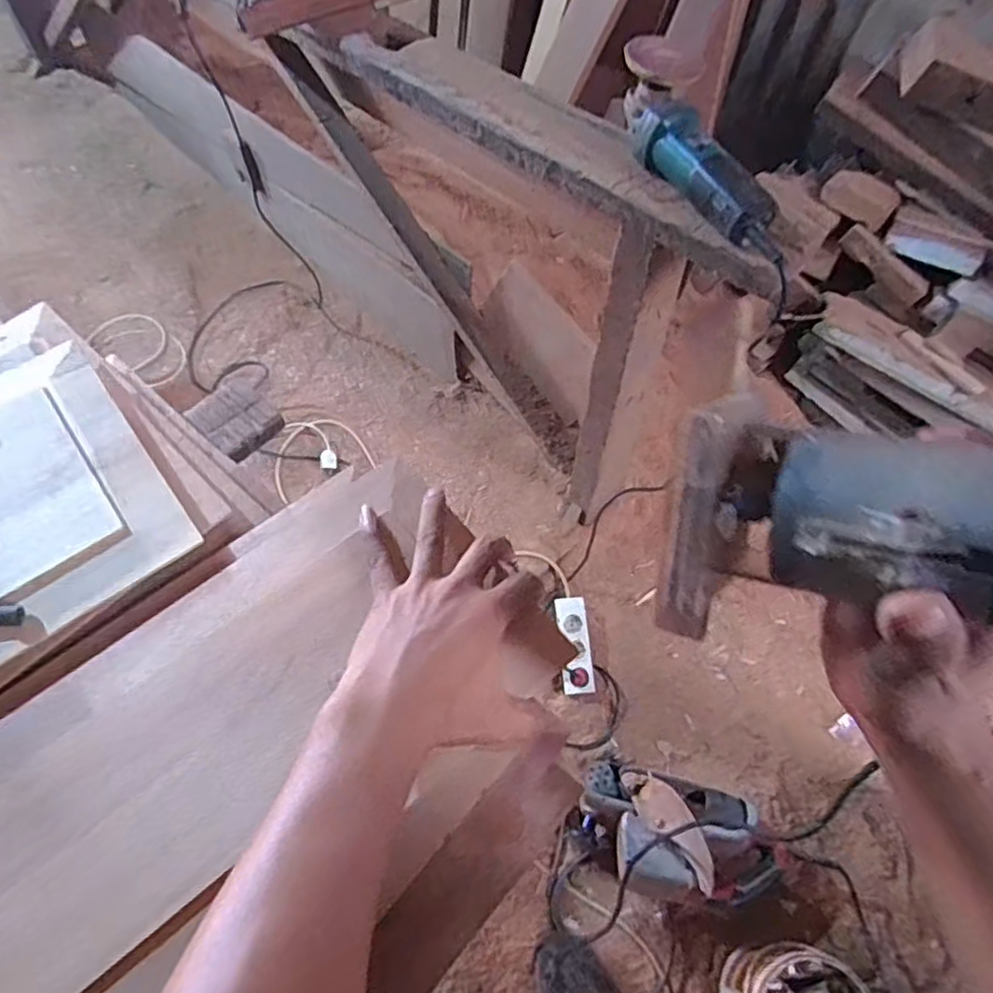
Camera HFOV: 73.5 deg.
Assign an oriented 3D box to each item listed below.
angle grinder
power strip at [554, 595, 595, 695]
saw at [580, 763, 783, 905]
[{"bbox_3d":[0.244,-0.406,0.774,0.084,0.098,0.288,-20,65,-13],"label":"angle grinder"},{"bbox_3d":[0.164,0.306,1.373,0.058,0.030,0.193,-7,76,-7],"label":"power strip"},{"bbox_3d":[0.312,0.587,1.146,0.328,0.197,0.190,15,63,4],"label":"saw"}]

